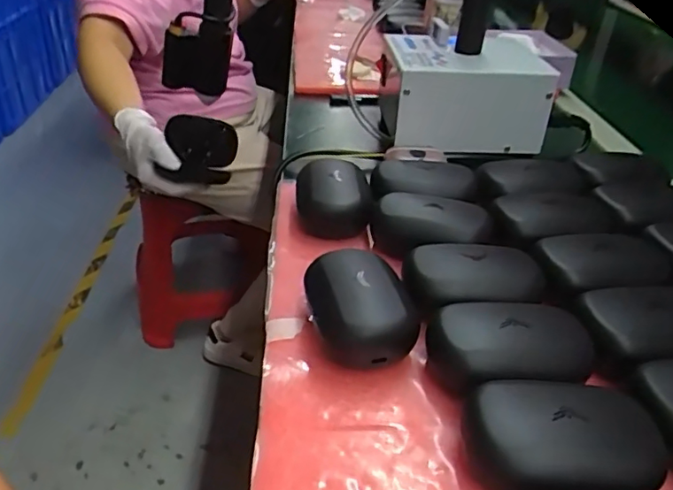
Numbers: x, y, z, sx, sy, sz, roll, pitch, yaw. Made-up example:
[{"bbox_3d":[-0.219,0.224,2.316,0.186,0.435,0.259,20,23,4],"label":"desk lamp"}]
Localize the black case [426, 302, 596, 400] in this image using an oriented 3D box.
[{"bbox_3d":[0.096,0.058,0.313,0.083,0.035,0.055,3,34,-2],"label":"black case"}]

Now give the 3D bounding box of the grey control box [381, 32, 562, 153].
[{"bbox_3d":[0.123,-0.161,0.585,0.156,0.090,0.129,-1,33,-5],"label":"grey control box"}]

